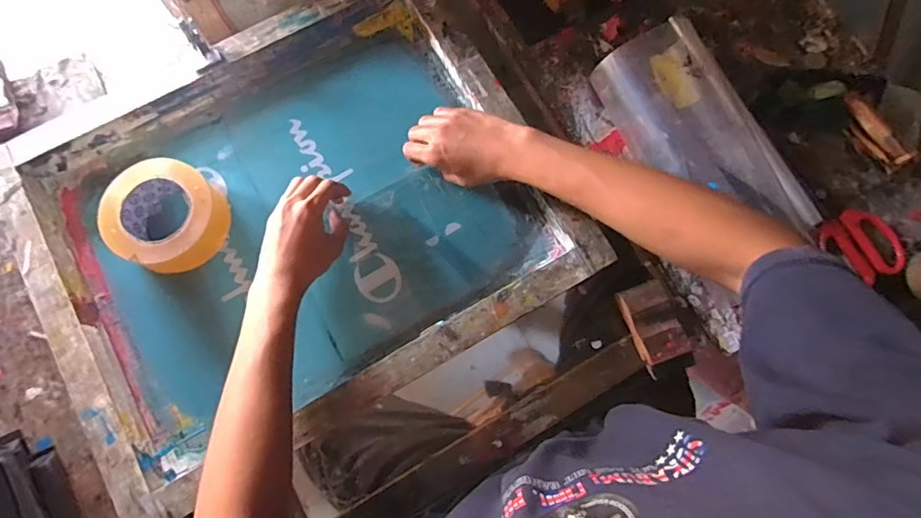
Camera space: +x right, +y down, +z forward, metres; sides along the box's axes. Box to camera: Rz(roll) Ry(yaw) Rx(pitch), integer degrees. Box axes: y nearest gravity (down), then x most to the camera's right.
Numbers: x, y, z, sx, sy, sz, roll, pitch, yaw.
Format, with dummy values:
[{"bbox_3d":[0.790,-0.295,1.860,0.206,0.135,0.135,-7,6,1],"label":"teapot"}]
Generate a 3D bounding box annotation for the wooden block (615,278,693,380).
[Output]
[{"bbox_3d":[0.218,0.074,0.554,0.052,0.028,0.092,-20,77,-5],"label":"wooden block"}]

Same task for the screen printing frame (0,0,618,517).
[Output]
[{"bbox_3d":[-0.189,-0.048,0.576,0.550,0.053,0.453,-29,78,-7],"label":"screen printing frame"}]

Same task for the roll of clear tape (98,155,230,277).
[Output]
[{"bbox_3d":[-0.341,-0.050,0.572,0.115,0.057,0.118,0,76,0],"label":"roll of clear tape"}]

